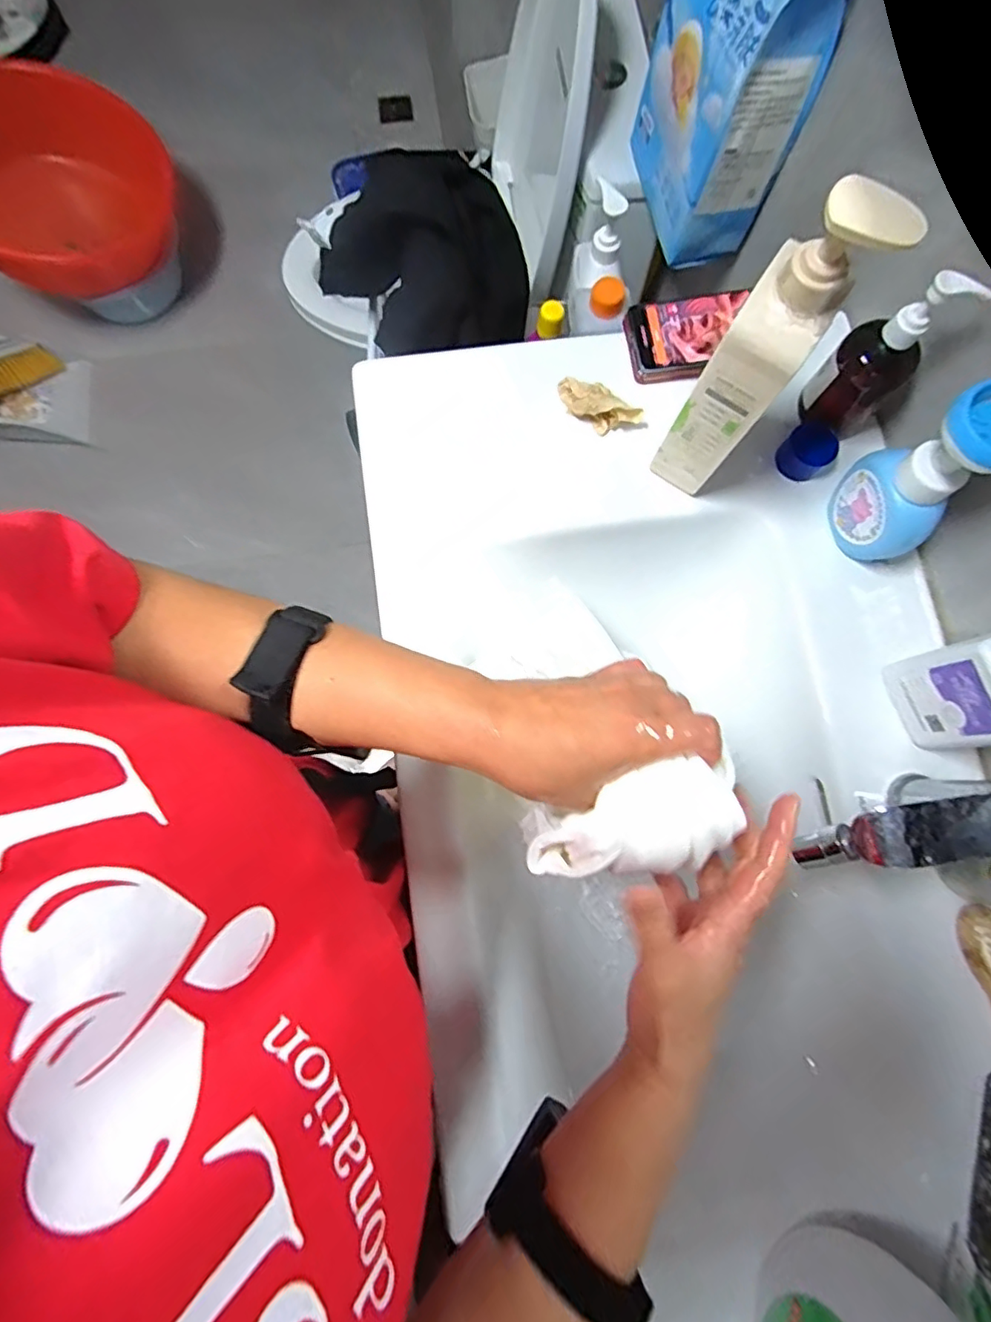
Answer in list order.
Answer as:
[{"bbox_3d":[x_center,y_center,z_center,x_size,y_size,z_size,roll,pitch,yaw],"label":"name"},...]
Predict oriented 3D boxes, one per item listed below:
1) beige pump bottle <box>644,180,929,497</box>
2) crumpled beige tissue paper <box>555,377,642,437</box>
[{"bbox_3d":[0.190,-0.212,0.437,0.062,0.267,0.056,33,80,5],"label":"beige pump bottle"},{"bbox_3d":[0.099,-0.246,0.560,0.084,0.038,0.027,24,80,3],"label":"crumpled beige tissue paper"}]

